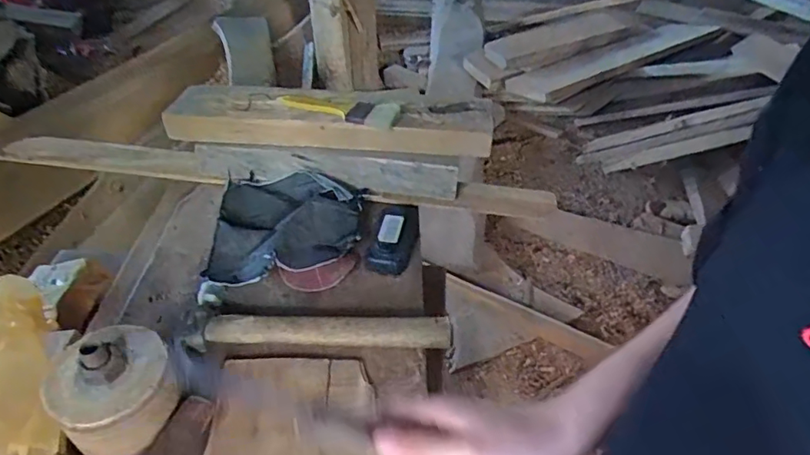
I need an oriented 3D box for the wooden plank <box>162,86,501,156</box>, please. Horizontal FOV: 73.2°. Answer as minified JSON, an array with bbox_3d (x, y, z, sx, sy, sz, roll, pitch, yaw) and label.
[{"bbox_3d":[-0.107,-0.163,0.806,0.470,0.046,0.107,2,39,4],"label":"wooden plank"}]

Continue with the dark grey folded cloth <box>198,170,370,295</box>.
[{"bbox_3d":[-0.155,0.000,0.708,0.185,0.036,0.211,-2,39,-2],"label":"dark grey folded cloth"}]

